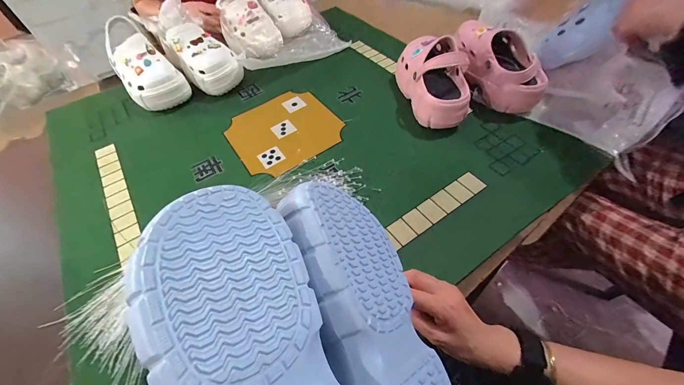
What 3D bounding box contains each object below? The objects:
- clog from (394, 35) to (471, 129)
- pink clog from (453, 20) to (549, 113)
[{"bbox_3d":[0.181,-0.233,0.597,0.101,0.113,0.245,-5,52,0],"label":"clog"},{"bbox_3d":[0.328,-0.280,0.626,0.097,0.110,0.244,-9,52,-3],"label":"pink clog"}]

